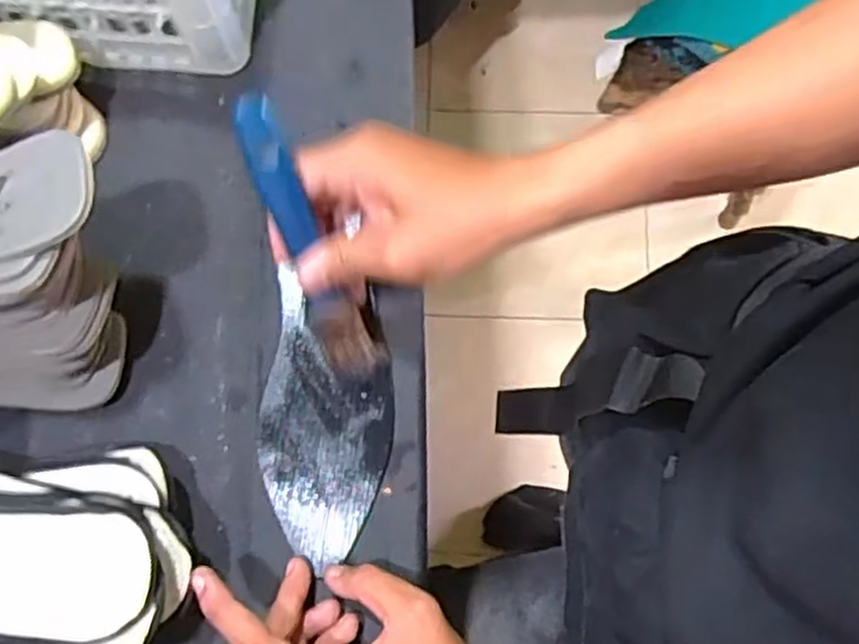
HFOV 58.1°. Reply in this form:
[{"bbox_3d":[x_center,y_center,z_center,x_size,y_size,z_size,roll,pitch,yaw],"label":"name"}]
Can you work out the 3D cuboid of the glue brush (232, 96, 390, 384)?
[{"bbox_3d":[-0.062,-0.037,0.396,0.027,0.162,0.013,-23,34,-5],"label":"glue brush"}]

